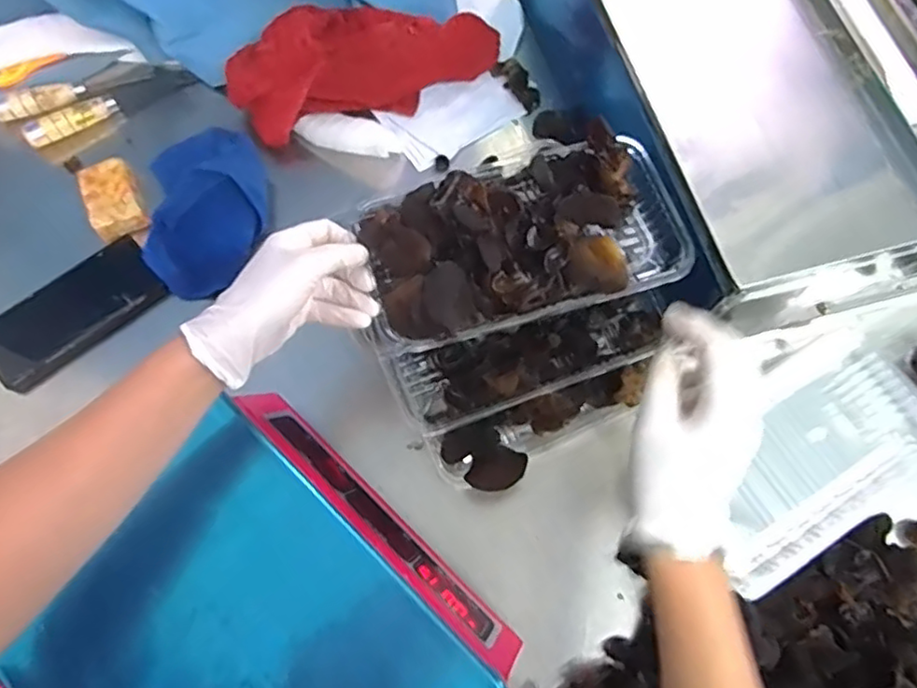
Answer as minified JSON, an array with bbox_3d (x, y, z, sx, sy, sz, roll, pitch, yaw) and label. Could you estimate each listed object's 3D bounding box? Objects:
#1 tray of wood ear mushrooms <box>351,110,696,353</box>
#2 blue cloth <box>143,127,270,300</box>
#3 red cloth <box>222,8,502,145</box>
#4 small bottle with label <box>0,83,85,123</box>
[{"bbox_3d":[0.049,-0.081,0.471,0.231,0.047,0.134,-18,71,-6],"label":"tray of wood ear mushrooms"},{"bbox_3d":[-0.251,-0.135,0.632,0.128,0.035,0.190,-6,70,-2],"label":"blue cloth"},{"bbox_3d":[-0.100,-0.304,0.659,0.287,0.084,0.111,-16,71,-6],"label":"red cloth"},{"bbox_3d":[-0.454,-0.261,0.679,0.091,0.020,0.024,-18,71,-6],"label":"small bottle with label"}]

